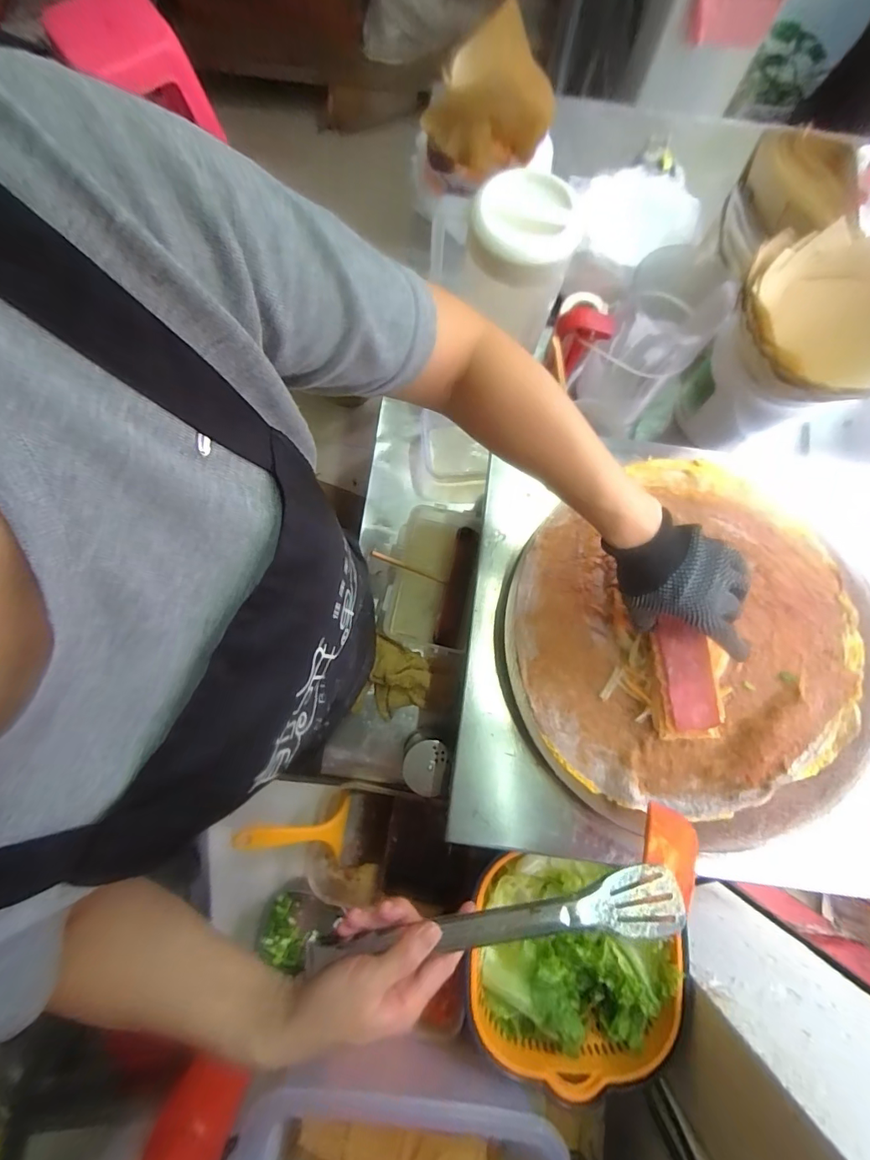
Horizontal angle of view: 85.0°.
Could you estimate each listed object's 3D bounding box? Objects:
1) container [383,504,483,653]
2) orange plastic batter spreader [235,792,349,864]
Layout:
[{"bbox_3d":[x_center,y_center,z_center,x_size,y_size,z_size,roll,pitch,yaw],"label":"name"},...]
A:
[{"bbox_3d":[0.000,-0.006,0.688,0.113,0.054,0.208,9,80,1],"label":"container"},{"bbox_3d":[-0.169,0.310,0.579,0.142,0.017,0.070,10,78,-33],"label":"orange plastic batter spreader"}]

